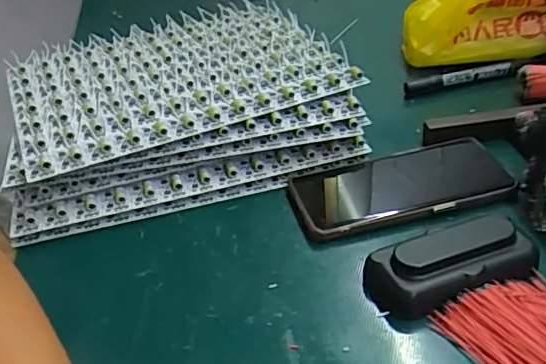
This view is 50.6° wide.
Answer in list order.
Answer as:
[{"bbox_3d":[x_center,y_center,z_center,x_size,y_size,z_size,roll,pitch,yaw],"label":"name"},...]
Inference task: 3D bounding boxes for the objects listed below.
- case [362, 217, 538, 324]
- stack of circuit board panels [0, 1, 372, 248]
[{"bbox_3d":[0.112,0.053,0.358,0.102,0.031,0.042,-8,35,-4],"label":"case"},{"bbox_3d":[-0.094,-0.084,0.564,0.306,0.056,0.291,-14,36,-11],"label":"stack of circuit board panels"}]

